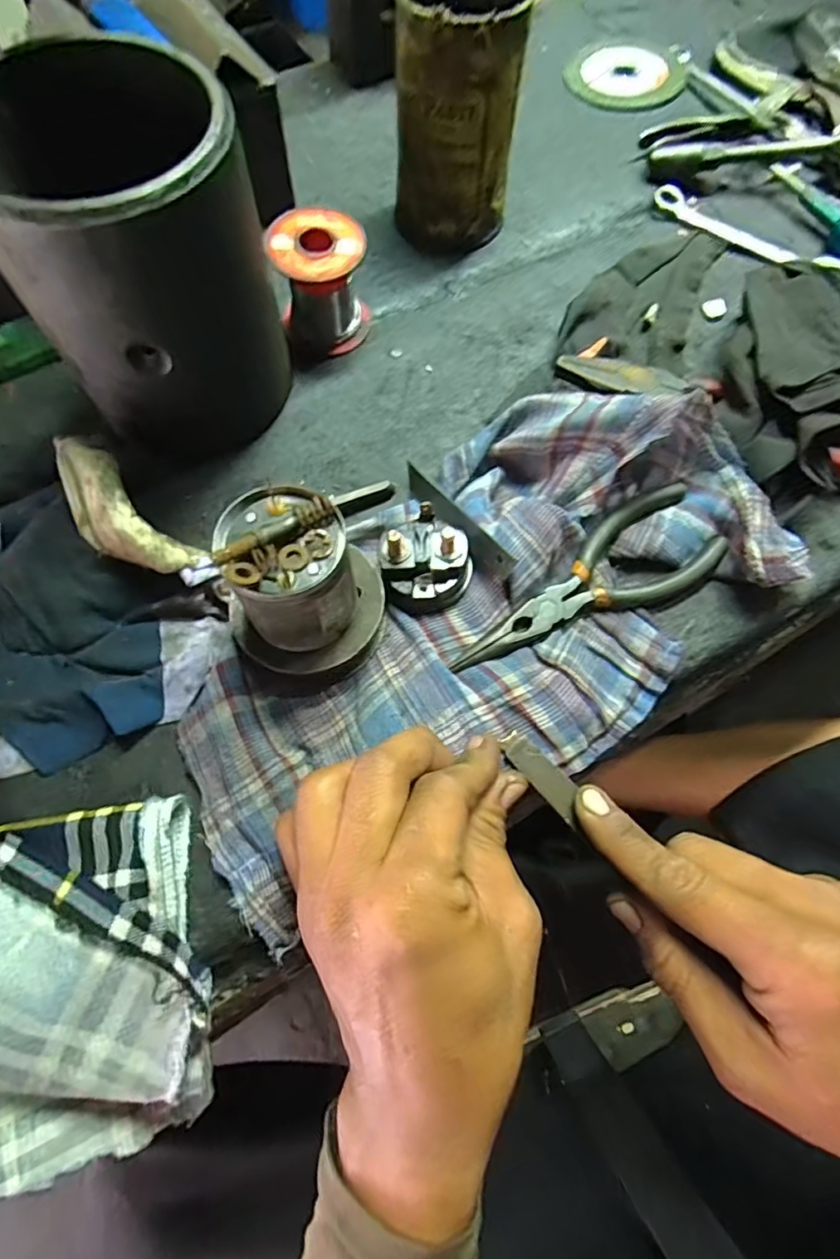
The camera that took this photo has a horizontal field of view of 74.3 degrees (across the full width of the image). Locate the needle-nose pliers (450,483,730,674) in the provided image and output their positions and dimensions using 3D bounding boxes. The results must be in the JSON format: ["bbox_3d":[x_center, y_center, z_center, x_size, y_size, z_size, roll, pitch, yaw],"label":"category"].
[{"bbox_3d":[0.082,-0.020,0.274,0.147,0.013,0.051,-29,71,-12],"label":"needle-nose pliers"}]

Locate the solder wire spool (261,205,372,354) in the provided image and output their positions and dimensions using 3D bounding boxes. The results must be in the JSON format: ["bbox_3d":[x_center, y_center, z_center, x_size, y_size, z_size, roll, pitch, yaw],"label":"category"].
[{"bbox_3d":[-0.057,-0.201,0.327,0.052,0.057,0.052,-10,68,-5],"label":"solder wire spool"}]

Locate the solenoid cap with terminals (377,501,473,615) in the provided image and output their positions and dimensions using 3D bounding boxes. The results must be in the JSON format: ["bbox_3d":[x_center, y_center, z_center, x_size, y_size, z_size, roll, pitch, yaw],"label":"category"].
[{"bbox_3d":[0.001,-0.036,0.270,0.043,0.032,0.044,0,68,-1],"label":"solenoid cap with terminals"}]

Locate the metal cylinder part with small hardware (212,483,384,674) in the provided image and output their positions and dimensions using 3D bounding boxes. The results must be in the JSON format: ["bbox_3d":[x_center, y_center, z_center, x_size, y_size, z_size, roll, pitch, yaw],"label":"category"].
[{"bbox_3d":[-0.051,-0.019,0.241,0.066,0.074,0.065,8,68,3],"label":"metal cylinder part with small hardware"}]

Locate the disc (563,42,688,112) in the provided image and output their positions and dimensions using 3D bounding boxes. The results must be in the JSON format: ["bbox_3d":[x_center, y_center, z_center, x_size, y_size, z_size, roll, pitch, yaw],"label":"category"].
[{"bbox_3d":[0.170,-0.466,0.464,0.087,0.006,0.087,0,68,-1],"label":"disc"}]

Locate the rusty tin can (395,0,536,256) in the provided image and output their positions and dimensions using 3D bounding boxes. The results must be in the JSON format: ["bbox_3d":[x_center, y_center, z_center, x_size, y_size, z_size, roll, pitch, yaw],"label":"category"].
[{"bbox_3d":[0.024,-0.311,0.339,0.071,0.116,0.074,13,68,5],"label":"rusty tin can"}]

